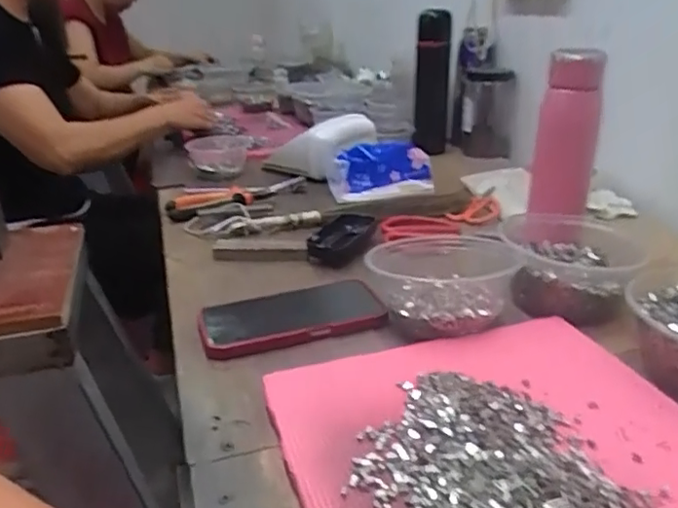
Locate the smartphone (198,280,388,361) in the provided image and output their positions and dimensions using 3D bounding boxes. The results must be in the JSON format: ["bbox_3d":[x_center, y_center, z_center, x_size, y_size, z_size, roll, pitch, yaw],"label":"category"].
[{"bbox_3d":[-0.044,0.056,0.545,0.165,0.014,0.082,-11,25,-16],"label":"smartphone"}]

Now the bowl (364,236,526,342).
[{"bbox_3d":[0.101,0.019,0.541,0.134,0.052,0.127,-3,24,1],"label":"bowl"}]

